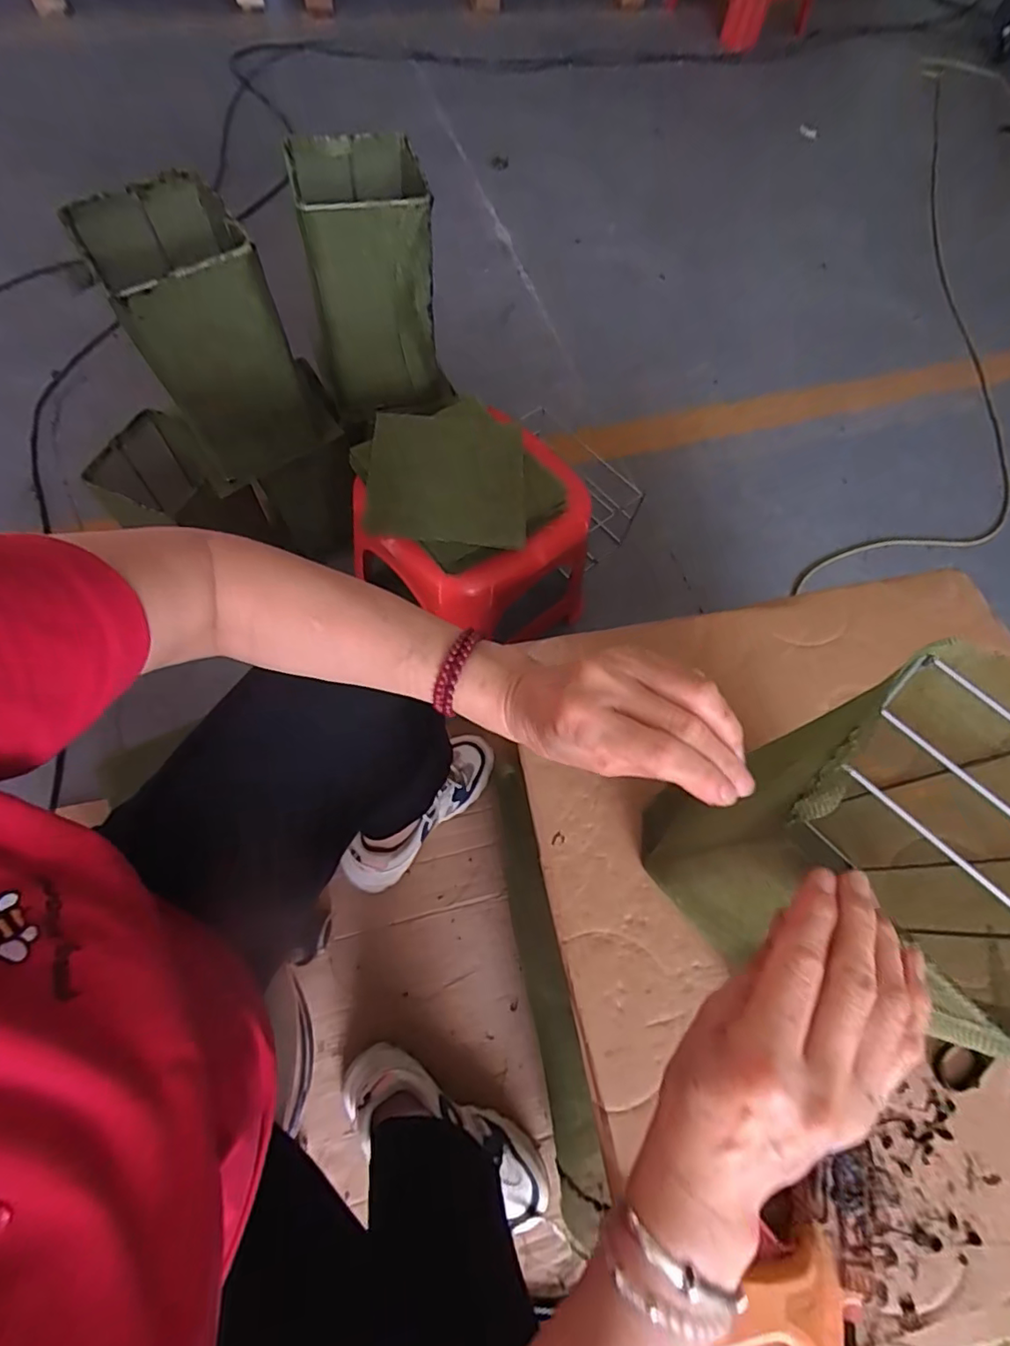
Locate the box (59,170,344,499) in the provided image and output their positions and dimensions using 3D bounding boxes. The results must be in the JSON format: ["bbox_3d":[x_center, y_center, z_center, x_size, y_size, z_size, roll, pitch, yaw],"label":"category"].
[{"bbox_3d":[-0.341,-0.394,0.672,0.164,0.250,0.187,-31,73,-16],"label":"box"}]

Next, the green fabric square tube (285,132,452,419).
[{"bbox_3d":[-0.169,-0.489,0.740,0.154,0.262,0.175,-9,68,-8],"label":"green fabric square tube"}]

